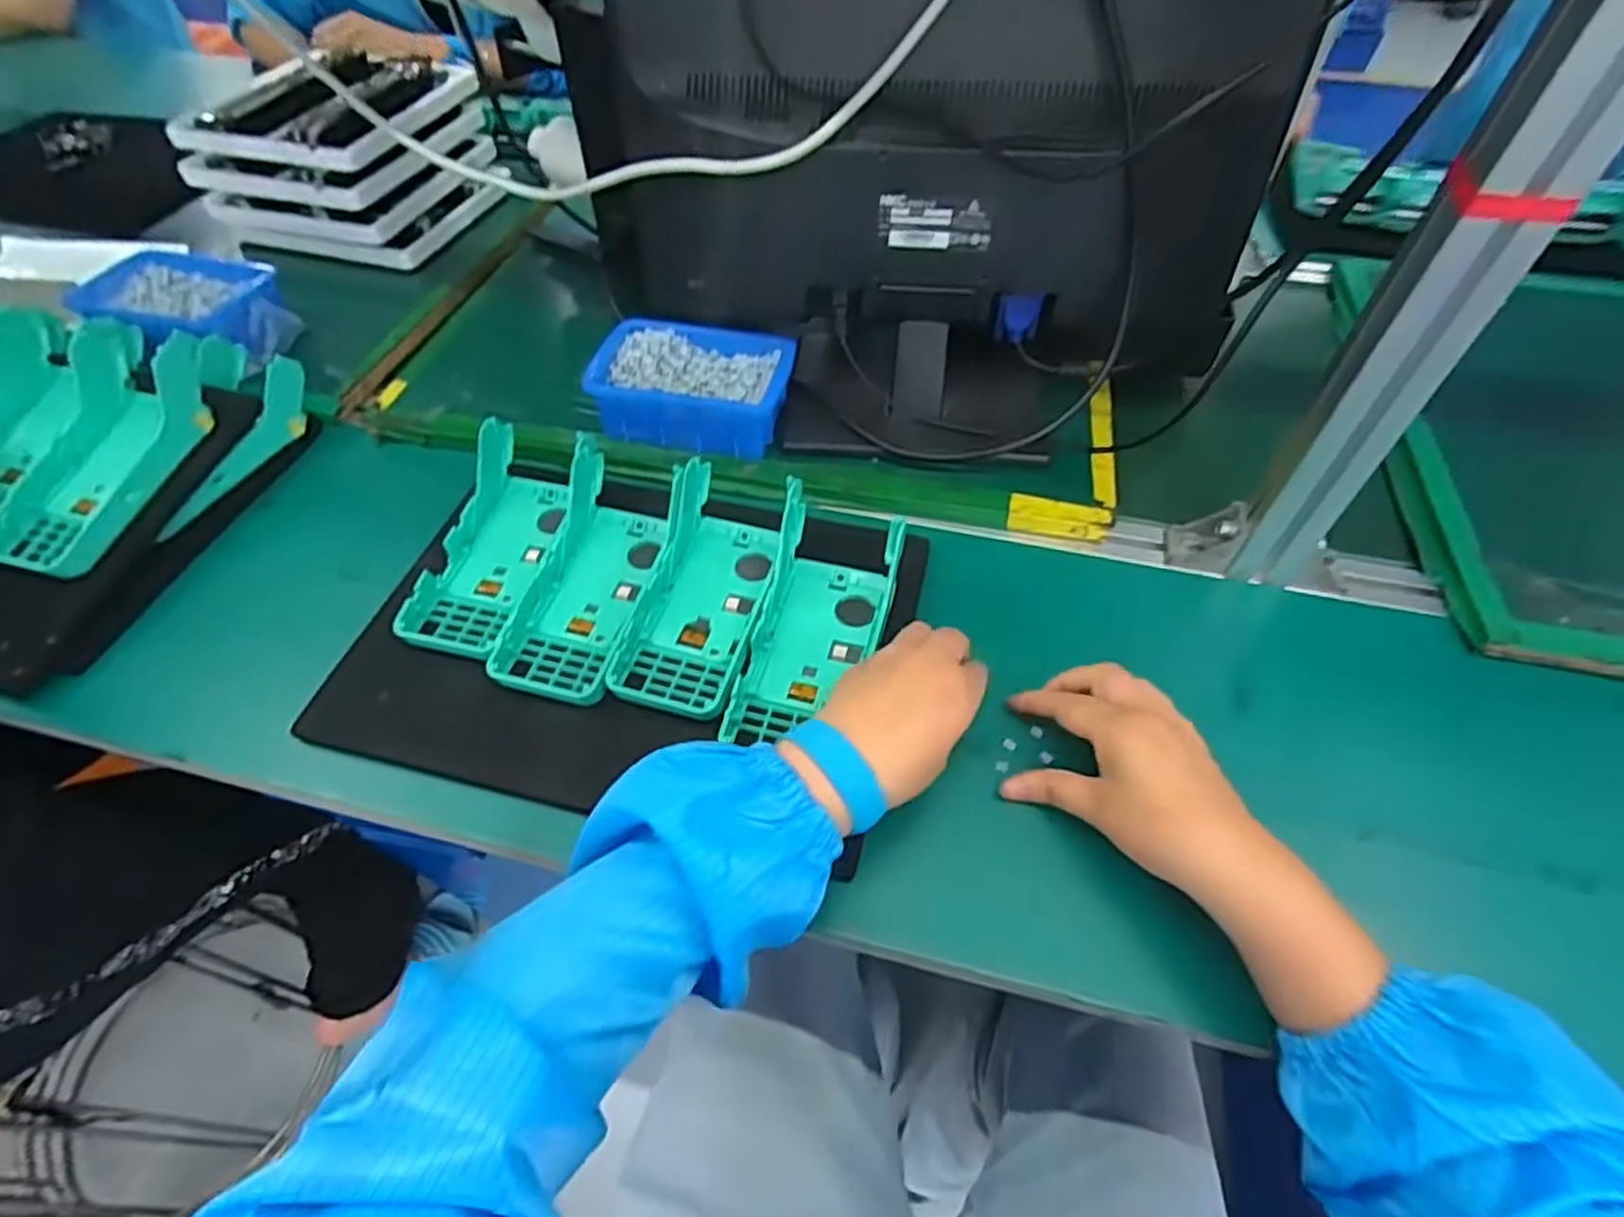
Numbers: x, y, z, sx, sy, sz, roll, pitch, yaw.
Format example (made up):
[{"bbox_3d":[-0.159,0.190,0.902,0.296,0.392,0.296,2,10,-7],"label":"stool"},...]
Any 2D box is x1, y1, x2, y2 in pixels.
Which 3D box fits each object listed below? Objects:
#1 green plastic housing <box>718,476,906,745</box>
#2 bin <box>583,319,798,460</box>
[{"bbox_3d":[0.005,0.009,0.466,0.082,0.051,0.171,11,52,9],"label":"green plastic housing"},{"bbox_3d":[-0.093,-0.176,0.600,0.145,0.052,0.107,11,52,8],"label":"bin"}]

